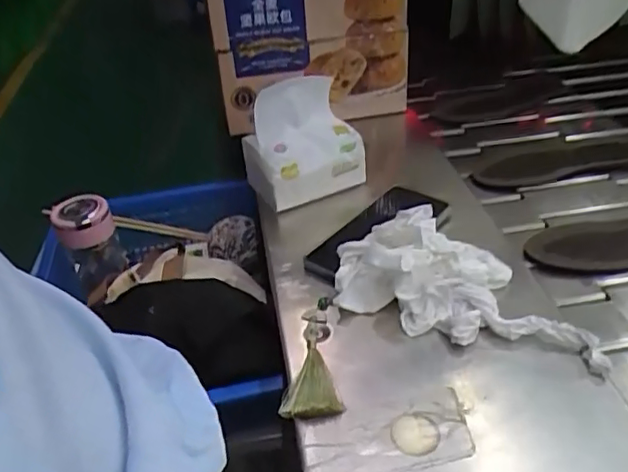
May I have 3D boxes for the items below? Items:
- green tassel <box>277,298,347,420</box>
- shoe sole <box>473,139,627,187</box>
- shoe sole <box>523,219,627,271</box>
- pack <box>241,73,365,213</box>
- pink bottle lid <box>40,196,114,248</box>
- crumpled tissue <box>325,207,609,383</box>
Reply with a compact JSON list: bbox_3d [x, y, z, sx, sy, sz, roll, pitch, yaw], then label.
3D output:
[{"bbox_3d":[0.000,0.100,0.502,0.047,0.011,0.123,-1,35,3],"label":"green tassel"},{"bbox_3d":[0.346,-0.108,0.838,0.277,0.015,0.090,-11,36,-12],"label":"shoe sole"},{"bbox_3d":[0.366,-0.001,0.677,0.255,0.021,0.084,-7,36,-6],"label":"shoe sole"},{"bbox_3d":[-0.020,-0.115,0.696,0.119,0.110,0.108,-22,42,-23],"label":"pack"},{"bbox_3d":[-0.264,-0.015,0.682,0.063,0.039,0.058,-2,35,1],"label":"pink bottle lid"},{"bbox_3d":[0.138,0.036,0.535,0.241,0.062,0.125,15,42,22],"label":"crumpled tissue"}]

